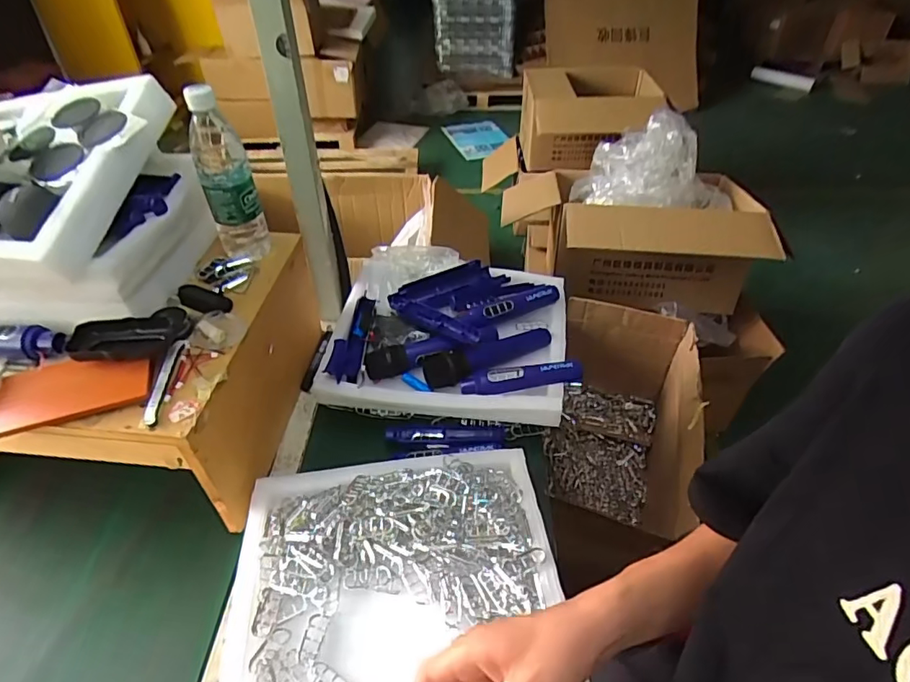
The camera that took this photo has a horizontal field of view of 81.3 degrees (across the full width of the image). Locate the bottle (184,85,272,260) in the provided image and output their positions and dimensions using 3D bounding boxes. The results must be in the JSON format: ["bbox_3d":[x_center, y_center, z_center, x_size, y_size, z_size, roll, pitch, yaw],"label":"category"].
[{"bbox_3d":[-0.295,-0.210,0.686,0.063,0.217,0.064,-14,45,-15],"label":"bottle"}]

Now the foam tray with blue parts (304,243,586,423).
[{"bbox_3d":[-0.007,-0.021,0.837,0.371,0.076,0.306,5,43,5],"label":"foam tray with blue parts"}]

